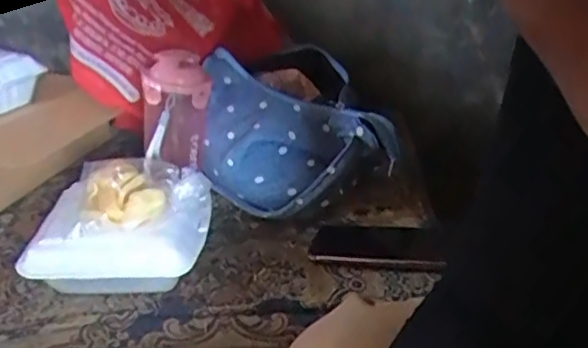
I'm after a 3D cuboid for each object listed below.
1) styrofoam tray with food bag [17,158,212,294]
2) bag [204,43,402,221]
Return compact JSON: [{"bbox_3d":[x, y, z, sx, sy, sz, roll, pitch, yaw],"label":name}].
[{"bbox_3d":[-0.188,0.052,0.671,0.203,0.100,0.140,-12,33,-11],"label":"styrofoam tray with food bag"},{"bbox_3d":[-0.010,-0.074,0.822,0.230,0.145,0.251,-10,33,-7],"label":"bag"}]

